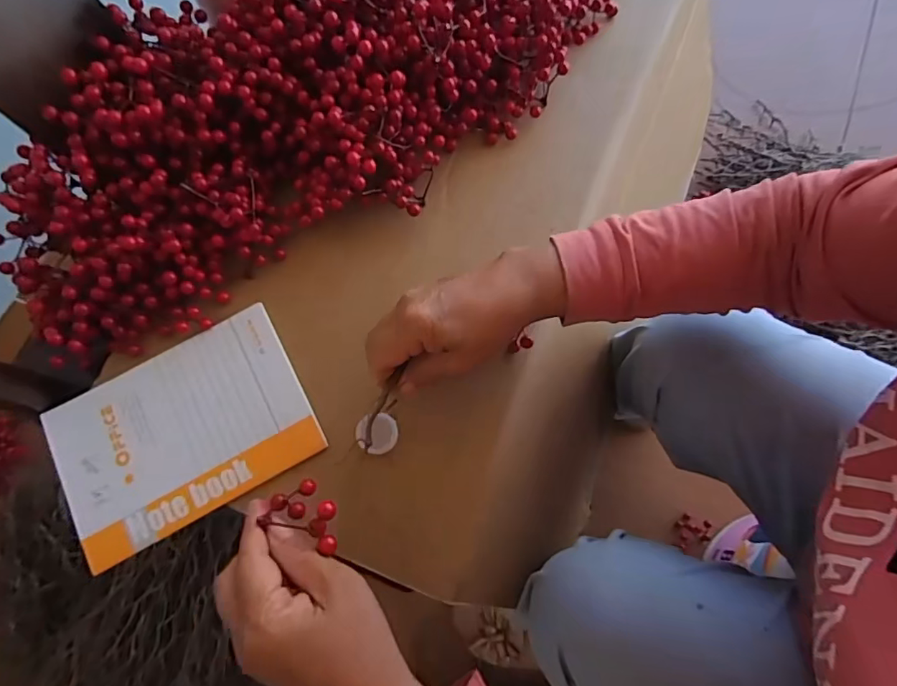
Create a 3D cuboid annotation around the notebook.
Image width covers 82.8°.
[{"bbox_3d":[-0.216,0.071,0.414,0.197,0.010,0.138,-27,74,-7],"label":"notebook"}]

